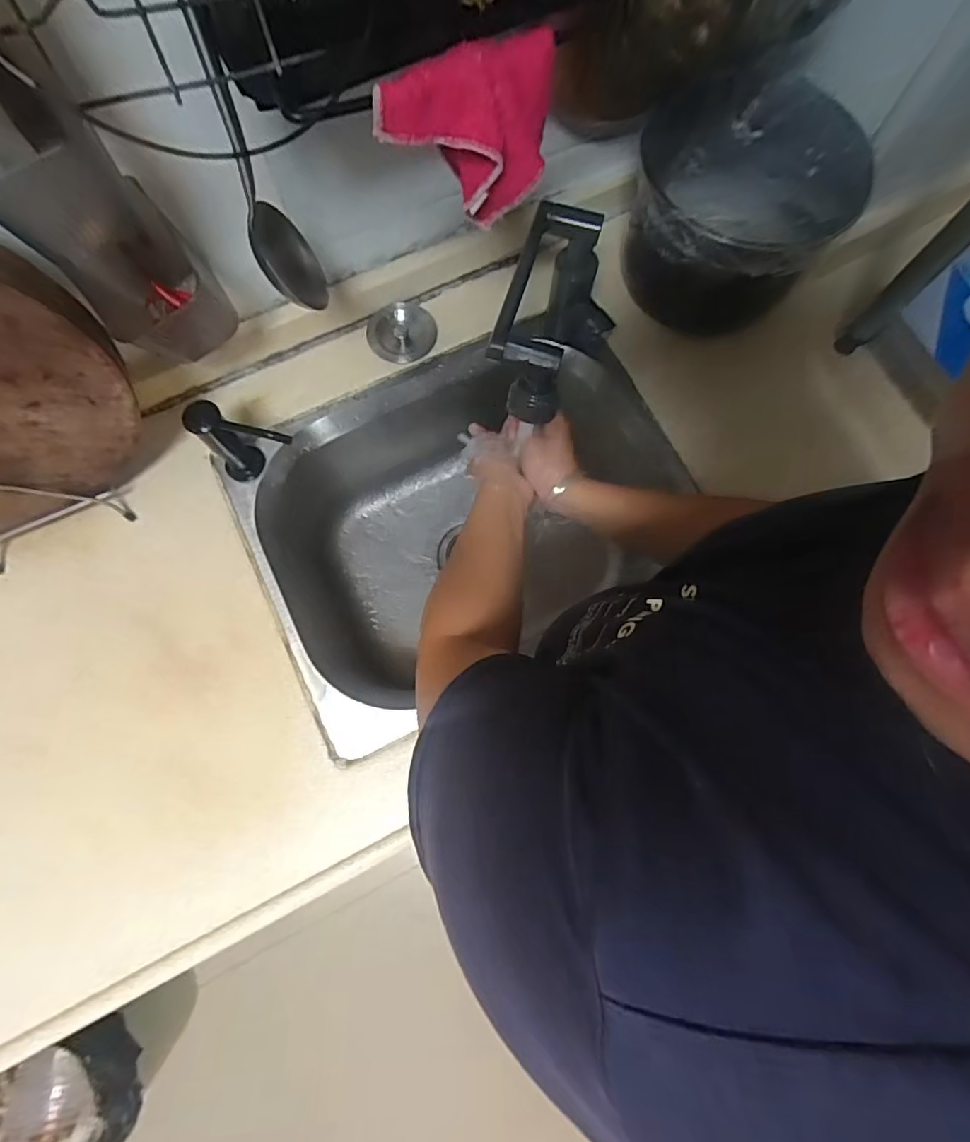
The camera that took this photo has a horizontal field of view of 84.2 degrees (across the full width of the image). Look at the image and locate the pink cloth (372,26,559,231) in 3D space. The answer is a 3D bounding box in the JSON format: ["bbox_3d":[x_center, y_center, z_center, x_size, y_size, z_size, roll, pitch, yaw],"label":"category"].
[{"bbox_3d":[-0.004,-0.284,0.357,0.118,0.098,0.035,-24,77,-7],"label":"pink cloth"}]

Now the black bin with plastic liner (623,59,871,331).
[{"bbox_3d":[0.280,-0.395,0.620,0.216,0.167,0.203,3,75,0],"label":"black bin with plastic liner"}]

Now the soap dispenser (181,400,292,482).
[{"bbox_3d":[-0.256,-0.130,0.586,0.105,0.110,0.040,20,77,6],"label":"soap dispenser"}]

